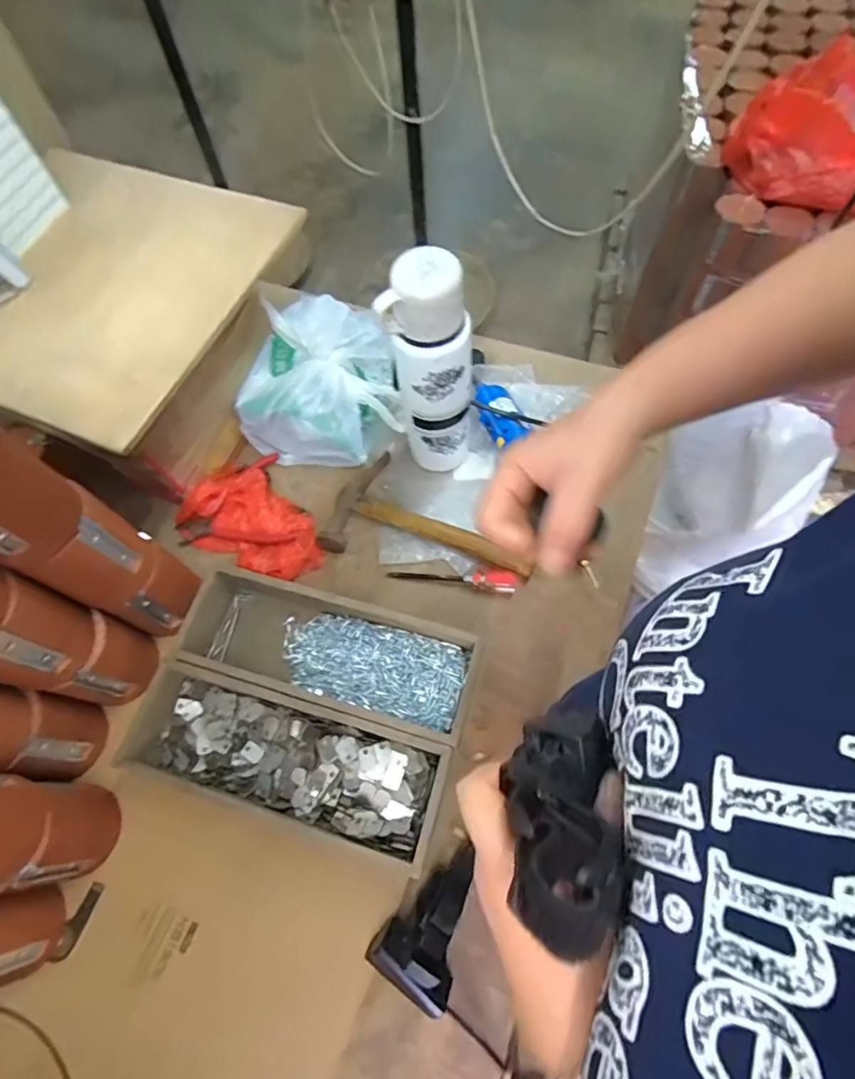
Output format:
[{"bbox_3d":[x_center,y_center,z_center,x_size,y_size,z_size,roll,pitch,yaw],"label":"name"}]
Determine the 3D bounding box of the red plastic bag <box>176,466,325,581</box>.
[{"bbox_3d":[-0.200,-0.019,0.653,0.170,0.043,0.112,31,70,15],"label":"red plastic bag"}]

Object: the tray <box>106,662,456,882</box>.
[{"bbox_3d":[-0.131,0.200,0.518,0.292,0.065,0.101,15,66,9],"label":"tray"}]

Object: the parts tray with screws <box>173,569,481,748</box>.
[{"bbox_3d":[-0.096,0.115,0.559,0.271,0.070,0.100,15,66,9],"label":"parts tray with screws"}]

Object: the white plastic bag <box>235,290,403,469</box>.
[{"bbox_3d":[-0.126,-0.203,0.704,0.187,0.115,0.195,5,65,4],"label":"white plastic bag"}]

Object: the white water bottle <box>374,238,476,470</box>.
[{"bbox_3d":[0.003,-0.161,0.584,0.085,0.268,0.063,0,65,2],"label":"white water bottle"}]

